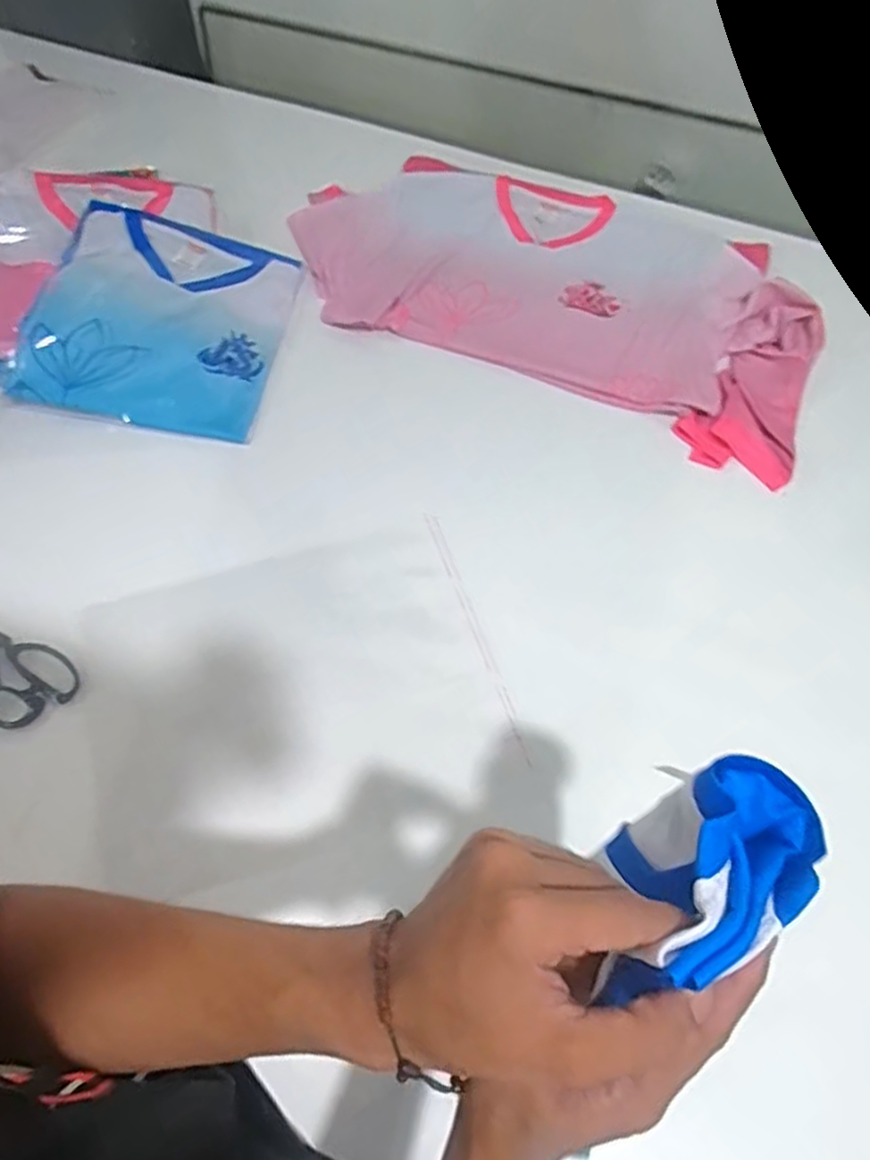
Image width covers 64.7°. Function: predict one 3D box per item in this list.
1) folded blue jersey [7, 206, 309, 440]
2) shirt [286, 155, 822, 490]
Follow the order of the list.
[{"bbox_3d":[-0.332,-0.333,0.854,0.275,0.061,0.301,9,65,2],"label":"folded blue jersey"},{"bbox_3d":[0.151,-0.411,0.927,0.728,0.044,0.397,23,61,12],"label":"shirt"}]

